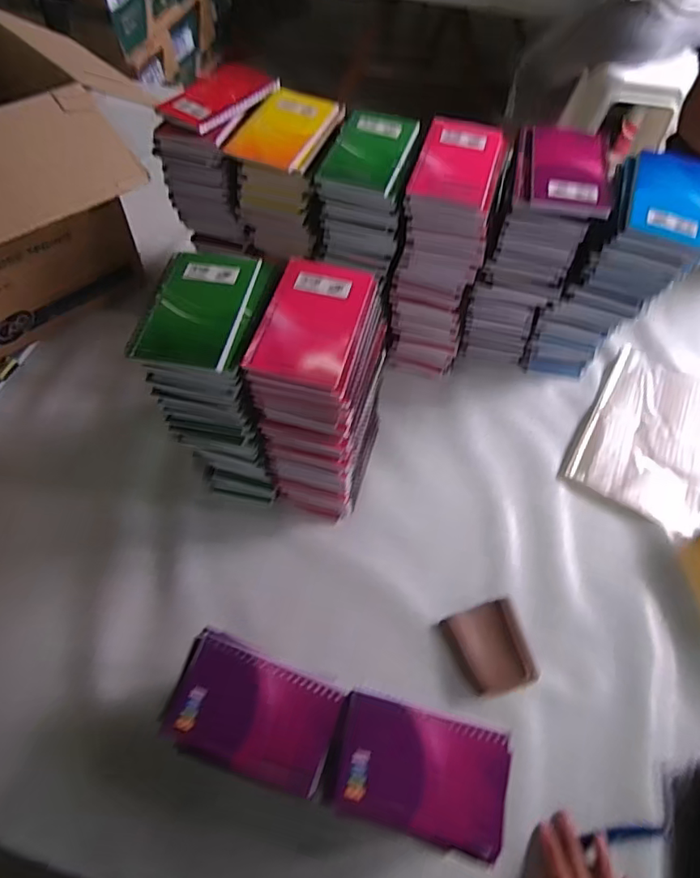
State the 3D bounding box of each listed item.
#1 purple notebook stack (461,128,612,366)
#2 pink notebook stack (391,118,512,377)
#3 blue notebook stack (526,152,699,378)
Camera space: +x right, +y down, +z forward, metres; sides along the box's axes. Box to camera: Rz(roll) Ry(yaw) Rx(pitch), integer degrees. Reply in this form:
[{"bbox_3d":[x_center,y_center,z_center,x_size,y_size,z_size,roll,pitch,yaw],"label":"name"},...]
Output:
[{"bbox_3d":[0.227,-0.229,0.673,0.107,0.282,0.134,12,60,5],"label":"purple notebook stack"},{"bbox_3d":[0.123,-0.237,0.676,0.098,0.286,0.142,16,61,7],"label":"pink notebook stack"},{"bbox_3d":[0.331,-0.195,0.663,0.114,0.288,0.120,20,61,9],"label":"blue notebook stack"}]

